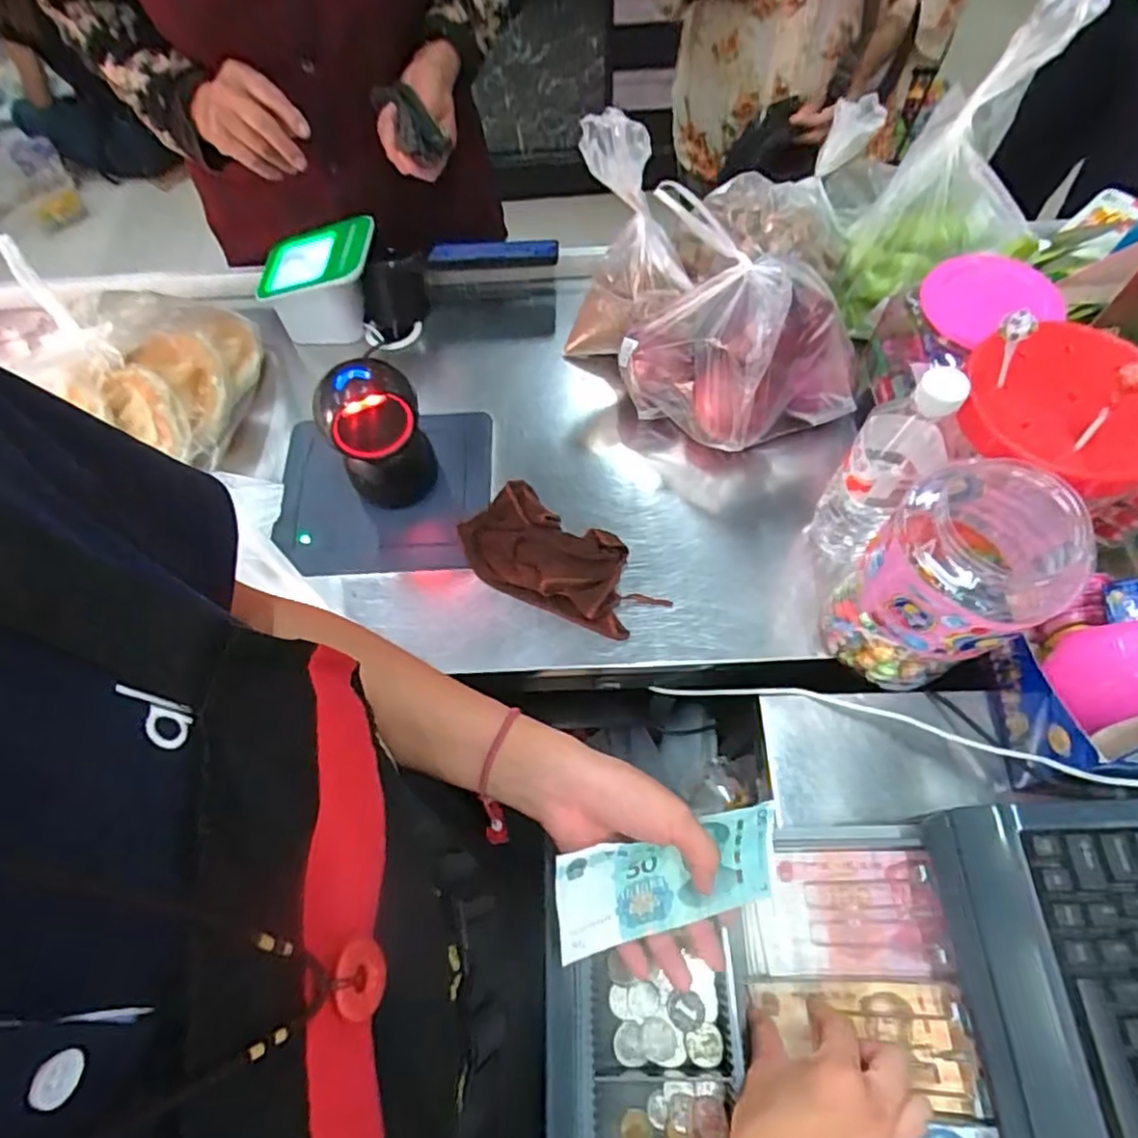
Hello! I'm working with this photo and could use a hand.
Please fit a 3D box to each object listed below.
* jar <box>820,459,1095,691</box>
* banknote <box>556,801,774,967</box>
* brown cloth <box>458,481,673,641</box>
[{"bbox_3d":[0.292,0.005,0.510,0.103,0.213,0.127,33,70,17],"label":"jar"},{"bbox_3d":[0.062,0.190,0.405,0.147,0.012,0.066,-8,100,-18],"label":"banknote"},{"bbox_3d":[-0.011,-0.007,0.648,0.192,0.035,0.106,32,70,17],"label":"brown cloth"}]

